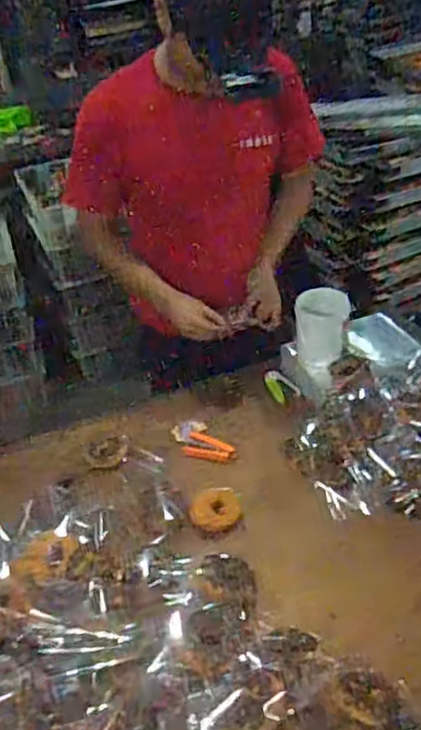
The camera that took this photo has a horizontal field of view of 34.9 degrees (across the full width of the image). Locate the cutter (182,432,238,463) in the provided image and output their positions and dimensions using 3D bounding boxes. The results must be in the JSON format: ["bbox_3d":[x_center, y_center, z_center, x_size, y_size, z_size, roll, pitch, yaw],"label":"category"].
[{"bbox_3d":[0.002,0.160,1.296,0.110,0.011,0.061,12,41,22],"label":"cutter"}]

